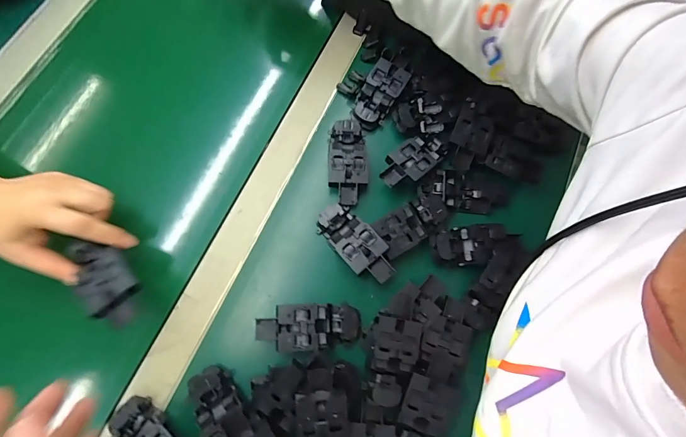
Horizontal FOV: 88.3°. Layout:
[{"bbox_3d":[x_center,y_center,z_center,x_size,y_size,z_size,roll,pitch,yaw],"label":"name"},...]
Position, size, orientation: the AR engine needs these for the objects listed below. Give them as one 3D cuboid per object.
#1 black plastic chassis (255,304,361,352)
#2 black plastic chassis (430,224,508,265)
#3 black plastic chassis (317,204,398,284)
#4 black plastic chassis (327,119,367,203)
[{"bbox_3d":[-0.033,0.107,0.347,0.097,0.026,0.043,1,73,-3],"label":"black plastic chassis"},{"bbox_3d":[0.135,0.029,0.378,0.078,0.020,0.041,-4,73,-5],"label":"black plastic chassis"},{"bbox_3d":[0.013,0.027,0.376,0.042,0.028,0.095,-40,79,-14],"label":"black plastic chassis"},{"bbox_3d":[0.004,-0.063,0.400,0.040,0.025,0.097,-3,73,-4],"label":"black plastic chassis"}]

